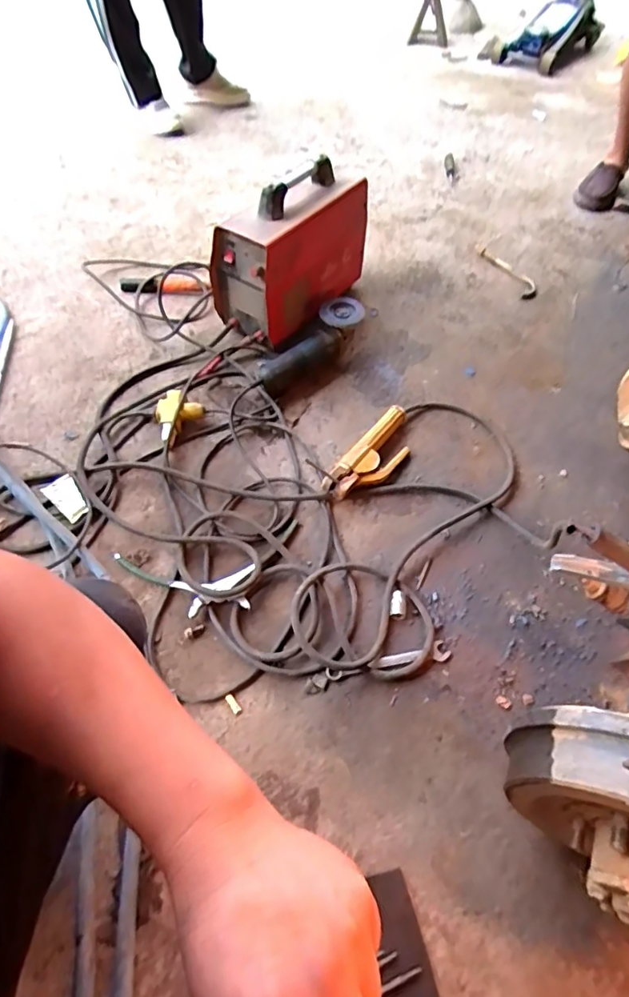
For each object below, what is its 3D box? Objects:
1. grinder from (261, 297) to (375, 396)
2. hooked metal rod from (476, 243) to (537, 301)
[{"bbox_3d":[-0.007,-0.319,1.083,0.269,0.079,0.089,-44,65,-9],"label":"grinder"},{"bbox_3d":[0.501,-0.597,1.349,0.057,0.014,0.241,-19,58,-15],"label":"hooked metal rod"}]

